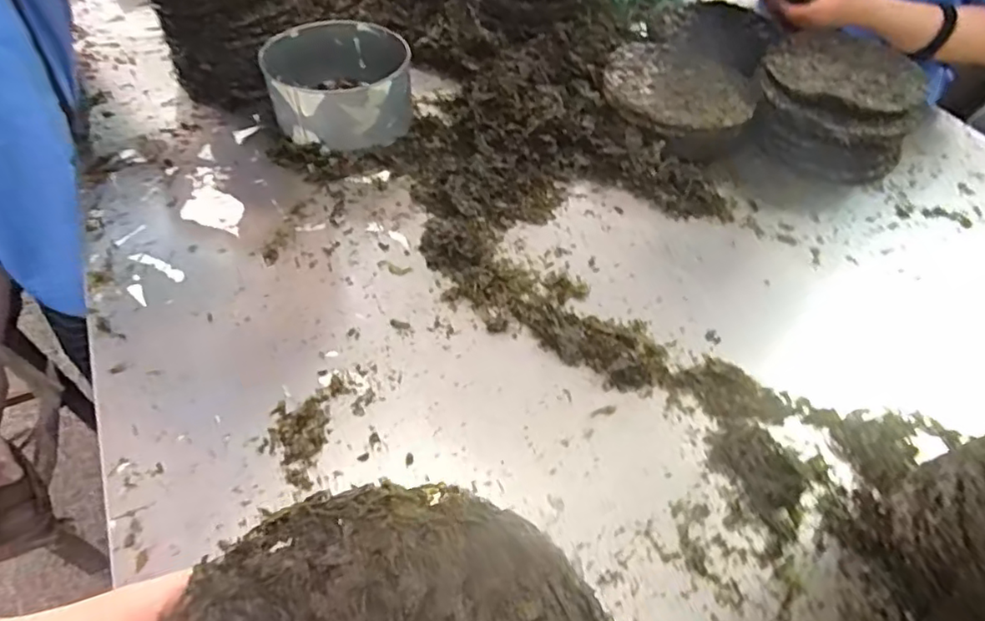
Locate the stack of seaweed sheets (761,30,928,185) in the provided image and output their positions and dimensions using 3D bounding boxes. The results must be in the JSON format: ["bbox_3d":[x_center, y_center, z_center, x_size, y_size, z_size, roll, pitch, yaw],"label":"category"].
[{"bbox_3d":[0.457,-0.272,0.799,0.208,0.097,0.230,32,56,19],"label":"stack of seaweed sheets"}]

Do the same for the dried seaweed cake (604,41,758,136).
[{"bbox_3d":[0.255,-0.314,0.809,0.193,0.020,0.210,11,51,5],"label":"dried seaweed cake"}]

